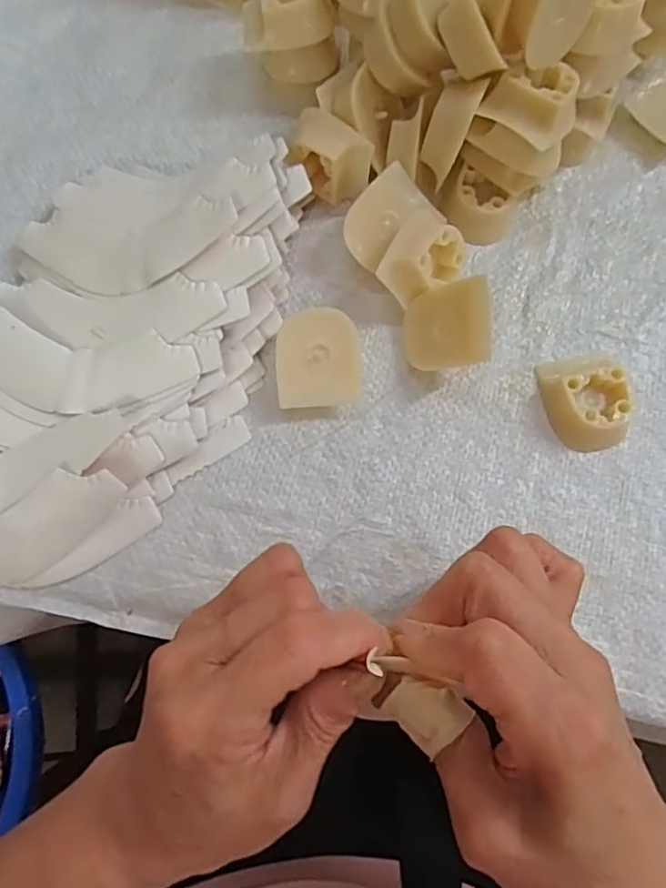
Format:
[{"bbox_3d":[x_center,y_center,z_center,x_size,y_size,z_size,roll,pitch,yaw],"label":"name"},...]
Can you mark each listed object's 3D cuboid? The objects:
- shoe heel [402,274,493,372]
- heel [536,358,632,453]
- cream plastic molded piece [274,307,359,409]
[{"bbox_3d":[0.055,-0.054,0.276,0.012,0.046,0.037,-7,87,-46],"label":"shoe heel"},{"bbox_3d":[0.121,-0.021,0.280,0.035,0.017,0.046,-9,78,-2],"label":"heel"},{"bbox_3d":[-0.007,-0.040,0.283,0.039,0.018,0.046,-2,78,0],"label":"cream plastic molded piece"}]

